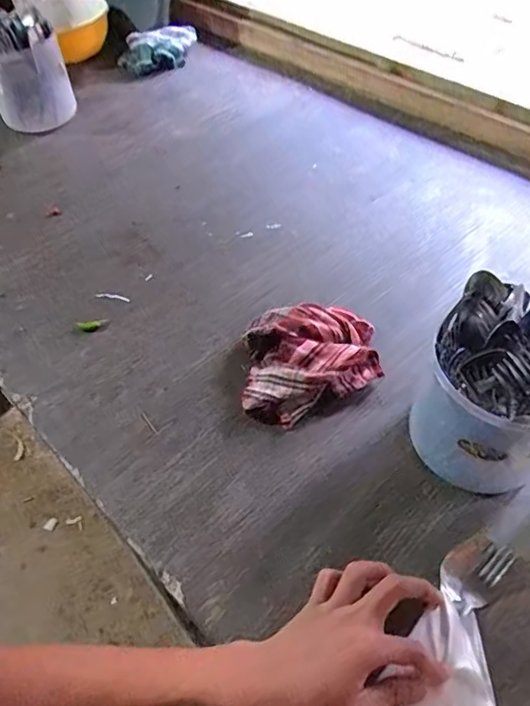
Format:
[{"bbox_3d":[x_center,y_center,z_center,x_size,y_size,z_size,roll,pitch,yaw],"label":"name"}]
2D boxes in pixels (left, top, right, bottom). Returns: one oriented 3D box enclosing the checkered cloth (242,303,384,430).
[{"bbox_3d":[0.050,0.008,0.601,0.150,0.050,0.137,-7,52,-2],"label":"checkered cloth"}]

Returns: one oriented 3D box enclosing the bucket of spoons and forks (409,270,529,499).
[{"bbox_3d":[0.217,0.037,0.480,0.140,0.187,0.126,21,56,19],"label":"bucket of spoons and forks"}]

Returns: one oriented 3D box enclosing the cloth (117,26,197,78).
[{"bbox_3d":[-0.223,-0.624,1.107,0.168,0.072,0.067,-20,52,3],"label":"cloth"}]

